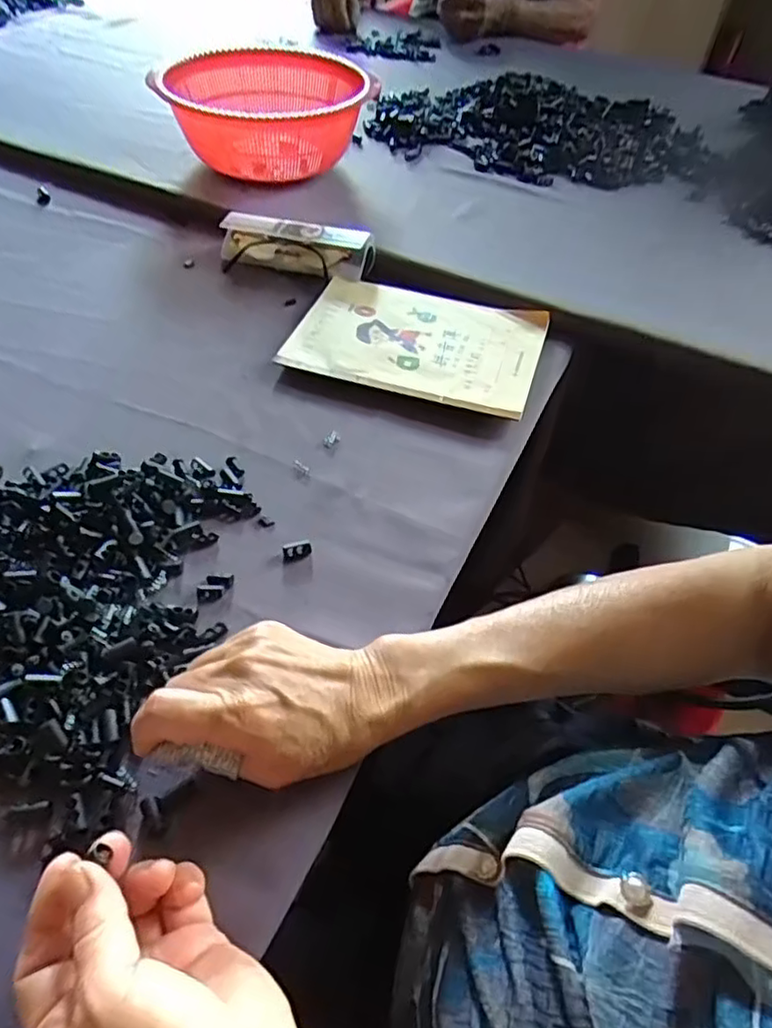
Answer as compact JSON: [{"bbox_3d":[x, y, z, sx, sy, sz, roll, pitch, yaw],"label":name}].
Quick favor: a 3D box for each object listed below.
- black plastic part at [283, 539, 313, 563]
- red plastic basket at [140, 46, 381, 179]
[{"bbox_3d":[-0.058,0.024,0.412,0.019,0.007,0.012,-7,51,-8],"label":"black plastic part"},{"bbox_3d":[-0.134,-0.449,0.725,0.235,0.101,0.208,35,57,24],"label":"red plastic basket"}]

